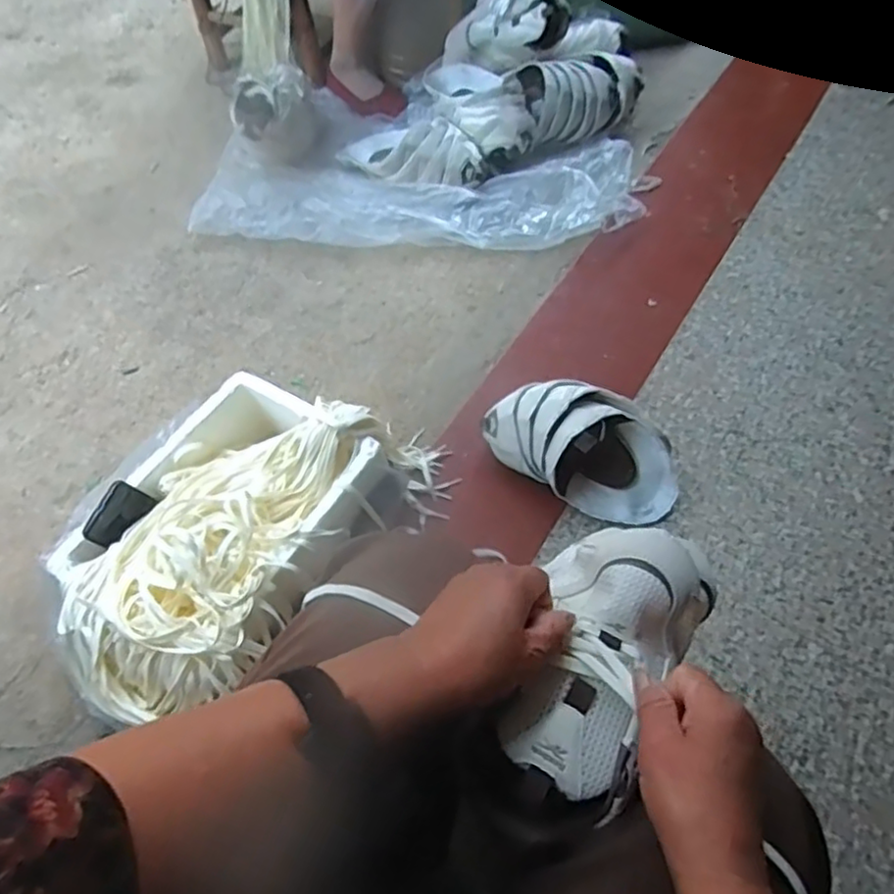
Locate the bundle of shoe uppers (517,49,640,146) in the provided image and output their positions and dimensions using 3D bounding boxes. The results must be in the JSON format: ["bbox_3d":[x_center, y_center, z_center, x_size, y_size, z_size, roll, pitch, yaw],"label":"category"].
[{"bbox_3d":[0.275,-0.708,1.315,0.245,0.086,0.137,-12,64,-9],"label":"bundle of shoe uppers"}]

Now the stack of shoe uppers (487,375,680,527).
[{"bbox_3d":[0.193,0.005,0.924,0.286,0.138,0.129,20,61,6],"label":"stack of shoe uppers"}]

